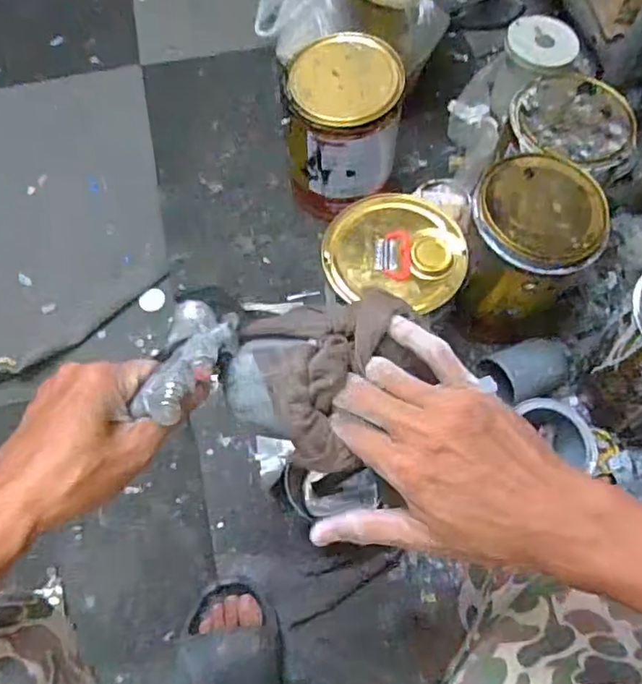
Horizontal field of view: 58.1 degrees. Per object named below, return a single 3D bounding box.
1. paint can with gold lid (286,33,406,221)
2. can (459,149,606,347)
[{"bbox_3d":[0.030,-0.303,0.847,0.148,0.222,0.156,4,67,-1],"label":"paint can with gold lid"},{"bbox_3d":[0.261,-0.129,0.753,0.156,0.159,0.172,22,68,7],"label":"can"}]

